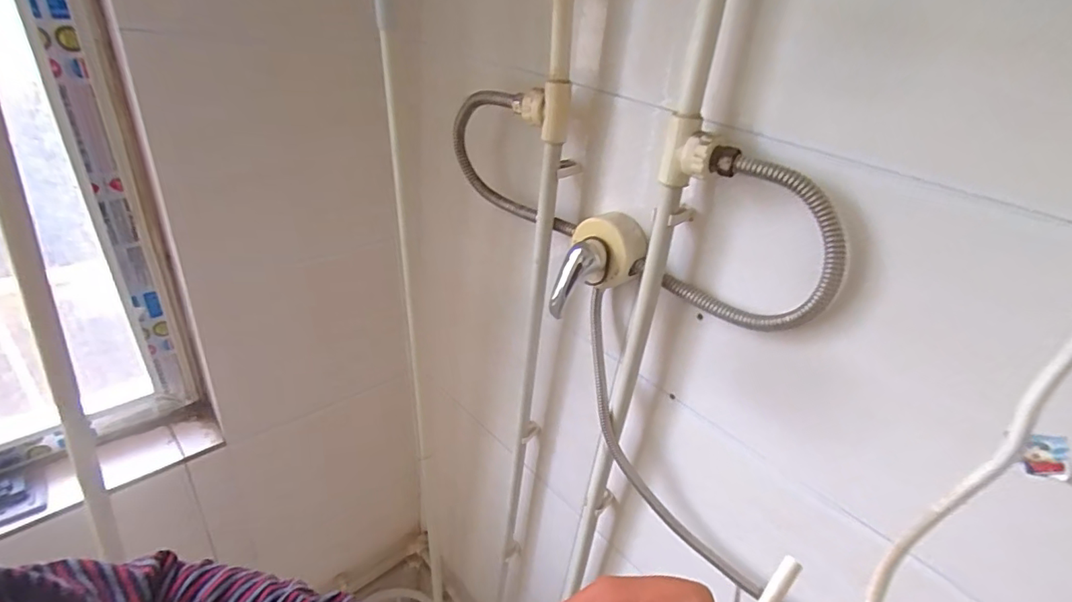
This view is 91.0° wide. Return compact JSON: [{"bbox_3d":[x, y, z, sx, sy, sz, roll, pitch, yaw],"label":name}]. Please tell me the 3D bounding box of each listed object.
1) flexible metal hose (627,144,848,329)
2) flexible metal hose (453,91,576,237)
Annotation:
[{"bbox_3d":[0.179,-0.054,0.477,0.187,0.153,0.028,26,36,29],"label":"flexible metal hose"},{"bbox_3d":[-0.029,-0.171,0.637,0.194,0.150,0.030,26,36,28],"label":"flexible metal hose"}]

